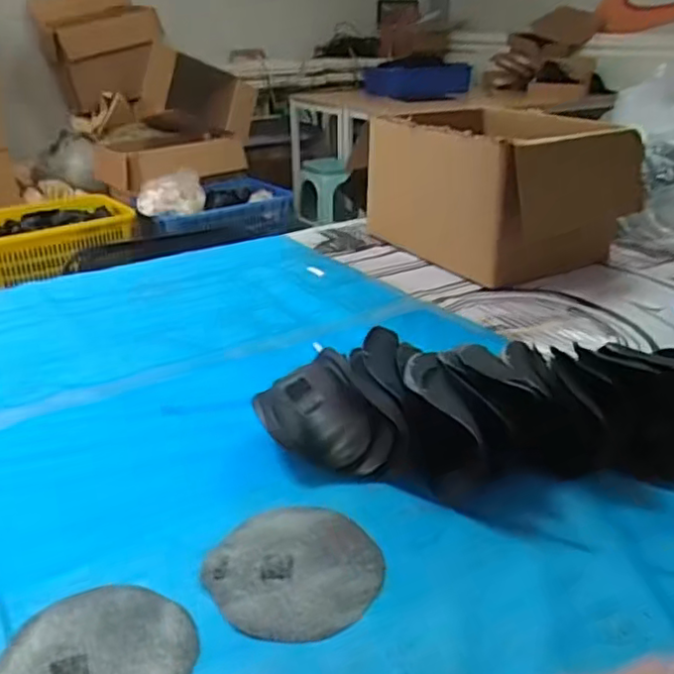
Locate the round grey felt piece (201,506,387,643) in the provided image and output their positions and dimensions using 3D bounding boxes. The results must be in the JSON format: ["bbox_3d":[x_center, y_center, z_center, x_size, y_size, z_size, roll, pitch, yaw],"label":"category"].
[{"bbox_3d":[-0.037,0.206,0.579,0.142,0.011,0.140,0,26,0],"label":"round grey felt piece"}]

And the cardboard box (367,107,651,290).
[{"bbox_3d":[0.308,-0.290,1.276,0.327,0.250,0.445,-15,30,-27],"label":"cardboard box"}]

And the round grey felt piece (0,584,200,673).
[{"bbox_3d":[-0.186,0.252,0.498,0.144,0.005,0.142,0,26,0],"label":"round grey felt piece"}]

